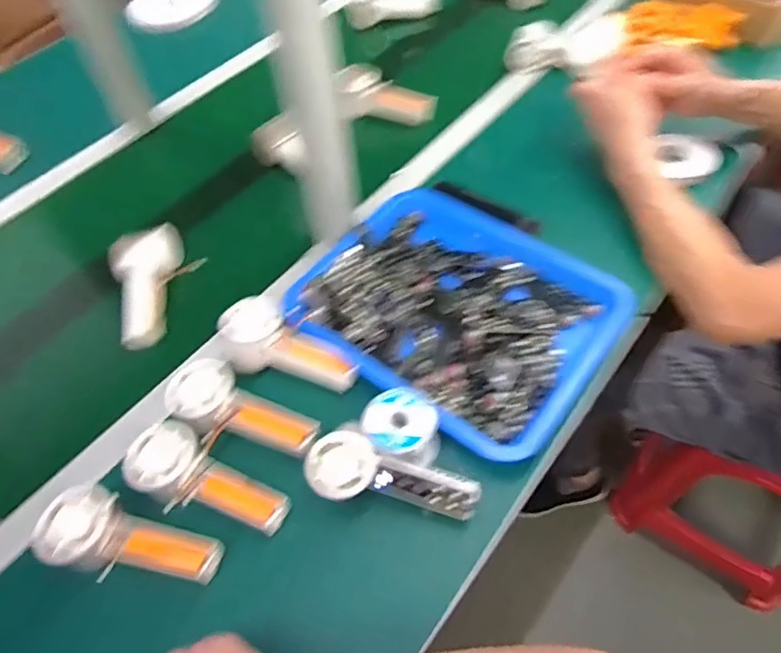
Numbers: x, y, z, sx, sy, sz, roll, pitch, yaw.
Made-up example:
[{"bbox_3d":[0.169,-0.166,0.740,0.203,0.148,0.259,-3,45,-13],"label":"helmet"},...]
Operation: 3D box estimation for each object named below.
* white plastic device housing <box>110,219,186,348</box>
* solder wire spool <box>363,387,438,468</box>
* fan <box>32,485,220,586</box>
[{"bbox_3d":[-0.304,-0.048,0.675,0.071,0.050,0.152,-1,73,2],"label":"white plastic device housing"},{"bbox_3d":[0.010,0.097,0.525,0.065,0.057,0.065,-1,55,2],"label":"solder wire spool"},{"bbox_3d":[-0.229,0.188,0.485,0.156,0.033,0.064,19,57,-6],"label":"fan"}]

